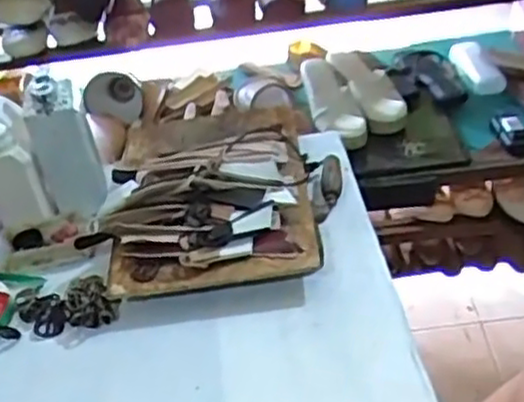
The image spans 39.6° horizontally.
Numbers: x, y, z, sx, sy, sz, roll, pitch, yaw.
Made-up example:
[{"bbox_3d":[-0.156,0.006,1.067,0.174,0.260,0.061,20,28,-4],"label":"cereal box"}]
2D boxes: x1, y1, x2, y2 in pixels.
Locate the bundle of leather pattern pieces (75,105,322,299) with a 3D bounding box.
[{"bbox_3d":[-0.084,-0.021,1.015,0.288,0.092,0.378,-7,40,0],"label":"bundle of leather pattern pieces"}]

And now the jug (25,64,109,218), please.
[{"bbox_3d":[-0.270,-0.071,1.003,0.082,0.188,0.092,-17,41,-11],"label":"jug"}]

